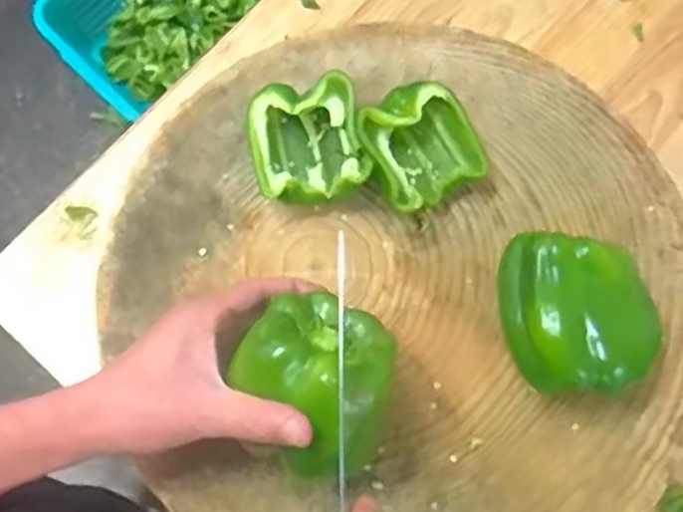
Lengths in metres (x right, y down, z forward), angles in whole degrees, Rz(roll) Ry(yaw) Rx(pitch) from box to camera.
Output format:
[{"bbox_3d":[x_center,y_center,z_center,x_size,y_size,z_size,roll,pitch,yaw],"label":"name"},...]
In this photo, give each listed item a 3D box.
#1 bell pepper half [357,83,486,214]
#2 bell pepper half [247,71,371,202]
[{"bbox_3d":[0.054,-0.078,0.499,0.077,0.040,0.081,-25,77,-5],"label":"bell pepper half"},{"bbox_3d":[-0.025,-0.076,0.499,0.074,0.050,0.081,0,76,1],"label":"bell pepper half"}]

